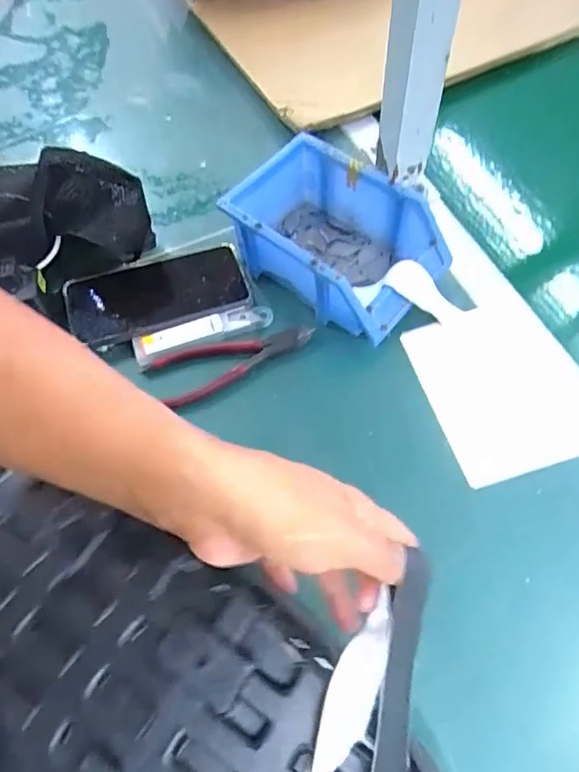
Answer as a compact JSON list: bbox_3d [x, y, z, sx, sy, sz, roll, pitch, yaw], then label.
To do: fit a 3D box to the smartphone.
[{"bbox_3d":[-0.123,-0.087,0.499,0.163,0.010,0.082,-20,64,-7],"label":"smartphone"}]

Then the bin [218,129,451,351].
[{"bbox_3d":[0.043,-0.135,0.486,0.181,0.067,0.126,36,70,19],"label":"bin"}]

